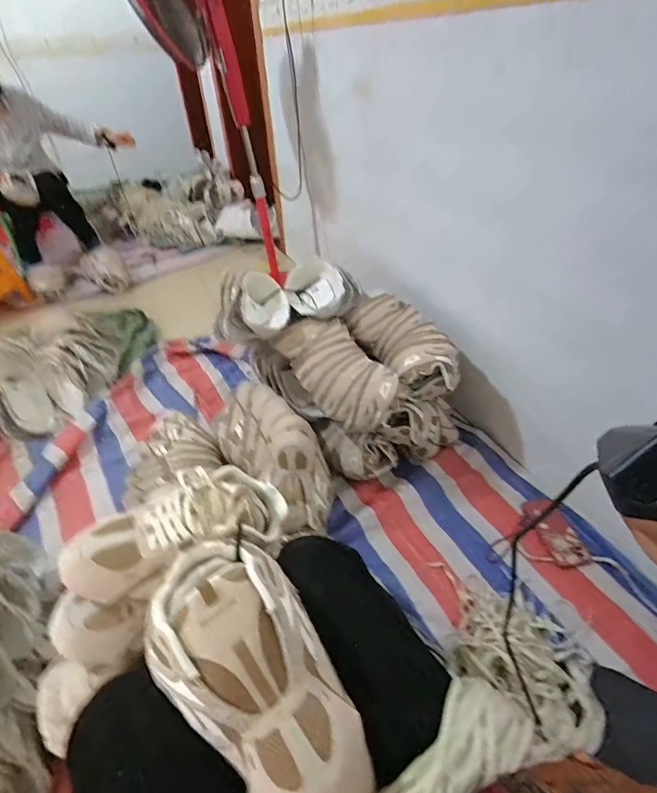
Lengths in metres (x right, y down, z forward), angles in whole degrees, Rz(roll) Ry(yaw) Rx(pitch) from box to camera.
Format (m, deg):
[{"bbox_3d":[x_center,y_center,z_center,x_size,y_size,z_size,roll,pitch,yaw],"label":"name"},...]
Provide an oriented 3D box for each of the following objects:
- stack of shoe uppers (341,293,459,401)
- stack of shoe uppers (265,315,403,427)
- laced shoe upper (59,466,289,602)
[{"bbox_3d":[0.184,-0.121,1.017,0.154,0.127,0.331,-21,44,-20],"label":"stack of shoe uppers"},{"bbox_3d":[0.019,-0.070,0.971,0.159,0.120,0.345,-23,45,-22],"label":"stack of shoe uppers"},{"bbox_3d":[-0.178,0.164,0.499,0.255,0.075,0.114,-22,44,-21],"label":"laced shoe upper"}]

